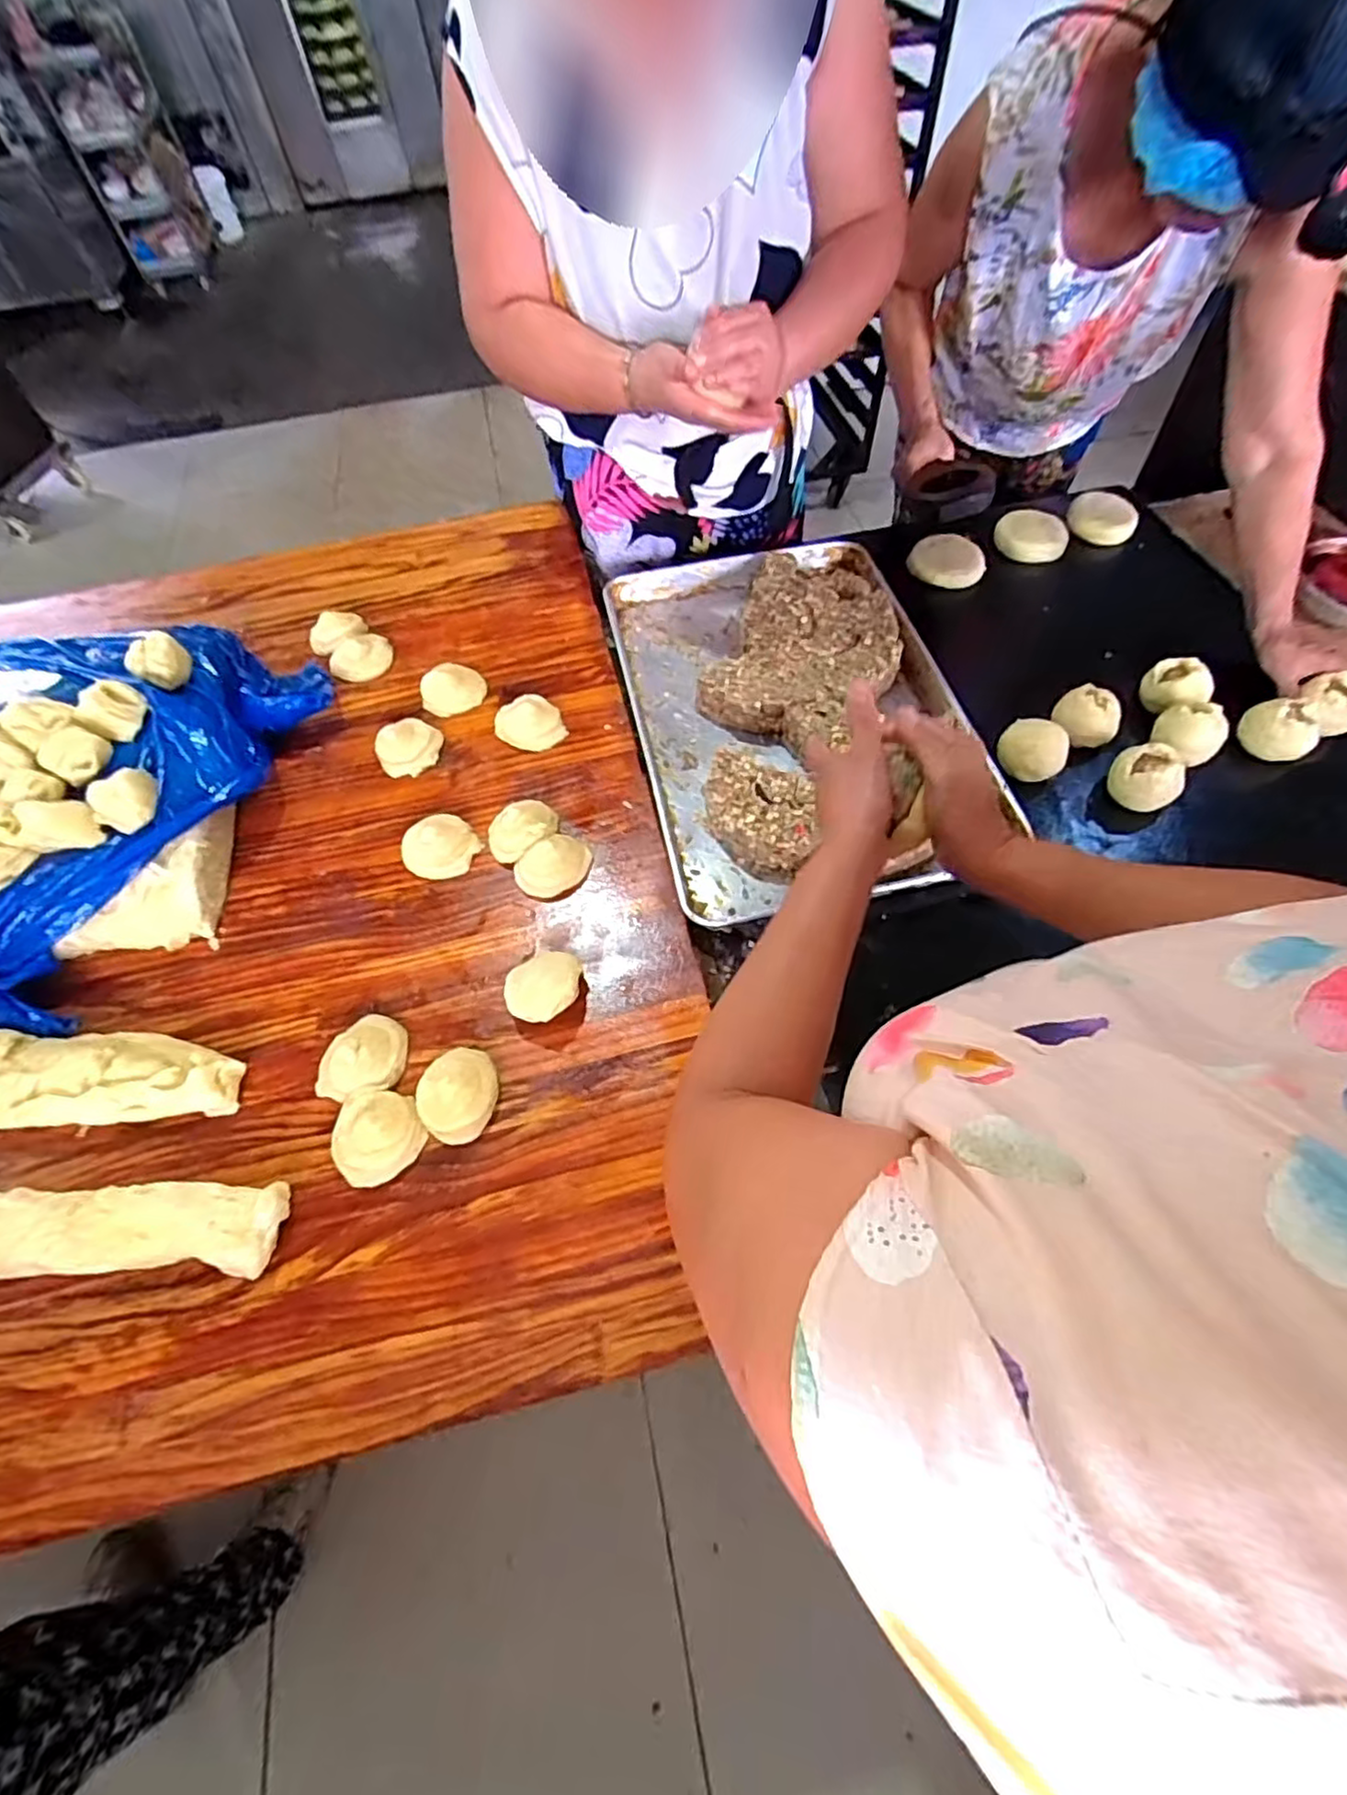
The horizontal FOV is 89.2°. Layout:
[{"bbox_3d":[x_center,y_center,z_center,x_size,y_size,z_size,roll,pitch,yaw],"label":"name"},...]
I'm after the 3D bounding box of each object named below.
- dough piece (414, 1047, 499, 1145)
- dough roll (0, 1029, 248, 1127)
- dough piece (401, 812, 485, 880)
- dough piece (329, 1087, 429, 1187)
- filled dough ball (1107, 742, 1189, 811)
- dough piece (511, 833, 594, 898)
[{"bbox_3d":[-0.202,0.184,0.641,0.073,0.032,0.078,-1,60,2],"label":"dough piece"},{"bbox_3d":[-0.657,0.177,0.664,0.467,0.048,0.106,-5,60,0],"label":"dough roll"},{"bbox_3d":[-0.267,-0.063,0.787,0.074,0.041,0.076,-1,60,2],"label":"dough piece"},{"bbox_3d":[-0.276,0.216,0.625,0.078,0.033,0.079,-1,60,2],"label":"dough piece"},{"bbox_3d":[0.565,-0.145,0.816,0.077,0.047,0.066,32,67,19],"label":"filled dough ball"},{"bbox_3d":[-0.134,-0.035,0.768,0.085,0.031,0.058,-29,63,-13],"label":"dough piece"}]

